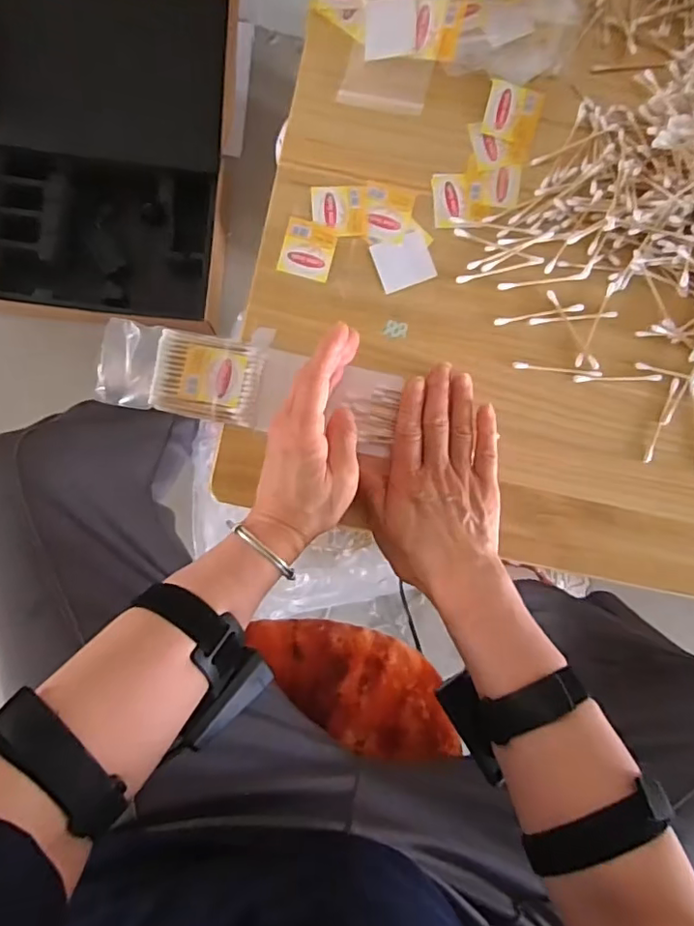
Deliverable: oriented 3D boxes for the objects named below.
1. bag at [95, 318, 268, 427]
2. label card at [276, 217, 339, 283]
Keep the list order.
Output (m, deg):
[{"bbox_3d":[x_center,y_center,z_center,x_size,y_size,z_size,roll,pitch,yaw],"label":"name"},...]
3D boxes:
[{"bbox_3d":[-0.129,-0.069,0.428,0.124,0.022,0.063,10,90,-3],"label":"bag"},{"bbox_3d":[-0.031,-0.171,0.440,0.040,0.004,0.045,14,90,-3],"label":"label card"}]

